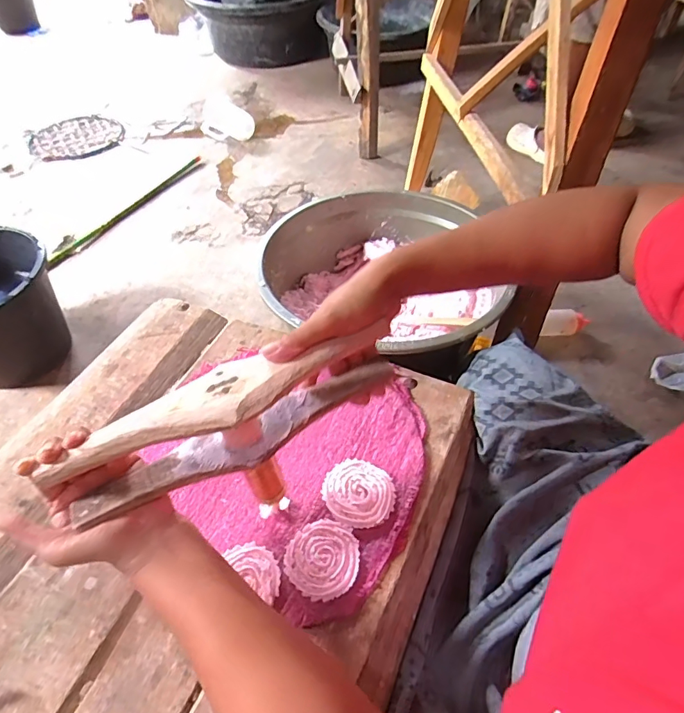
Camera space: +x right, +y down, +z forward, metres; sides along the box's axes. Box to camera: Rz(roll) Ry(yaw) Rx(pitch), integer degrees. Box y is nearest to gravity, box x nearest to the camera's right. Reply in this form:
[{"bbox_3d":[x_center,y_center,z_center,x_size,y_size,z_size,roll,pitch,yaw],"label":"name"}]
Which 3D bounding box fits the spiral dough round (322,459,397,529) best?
[{"bbox_3d":[0.019,0.152,0.507,0.081,0.012,0.073,31,57,23],"label":"spiral dough round"}]

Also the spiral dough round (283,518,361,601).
[{"bbox_3d":[-0.019,0.202,0.459,0.073,0.007,0.075,0,51,1],"label":"spiral dough round"}]

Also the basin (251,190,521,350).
[{"bbox_3d":[0.049,-0.120,0.798,0.354,0.160,0.398,2,51,3],"label":"basin"}]

